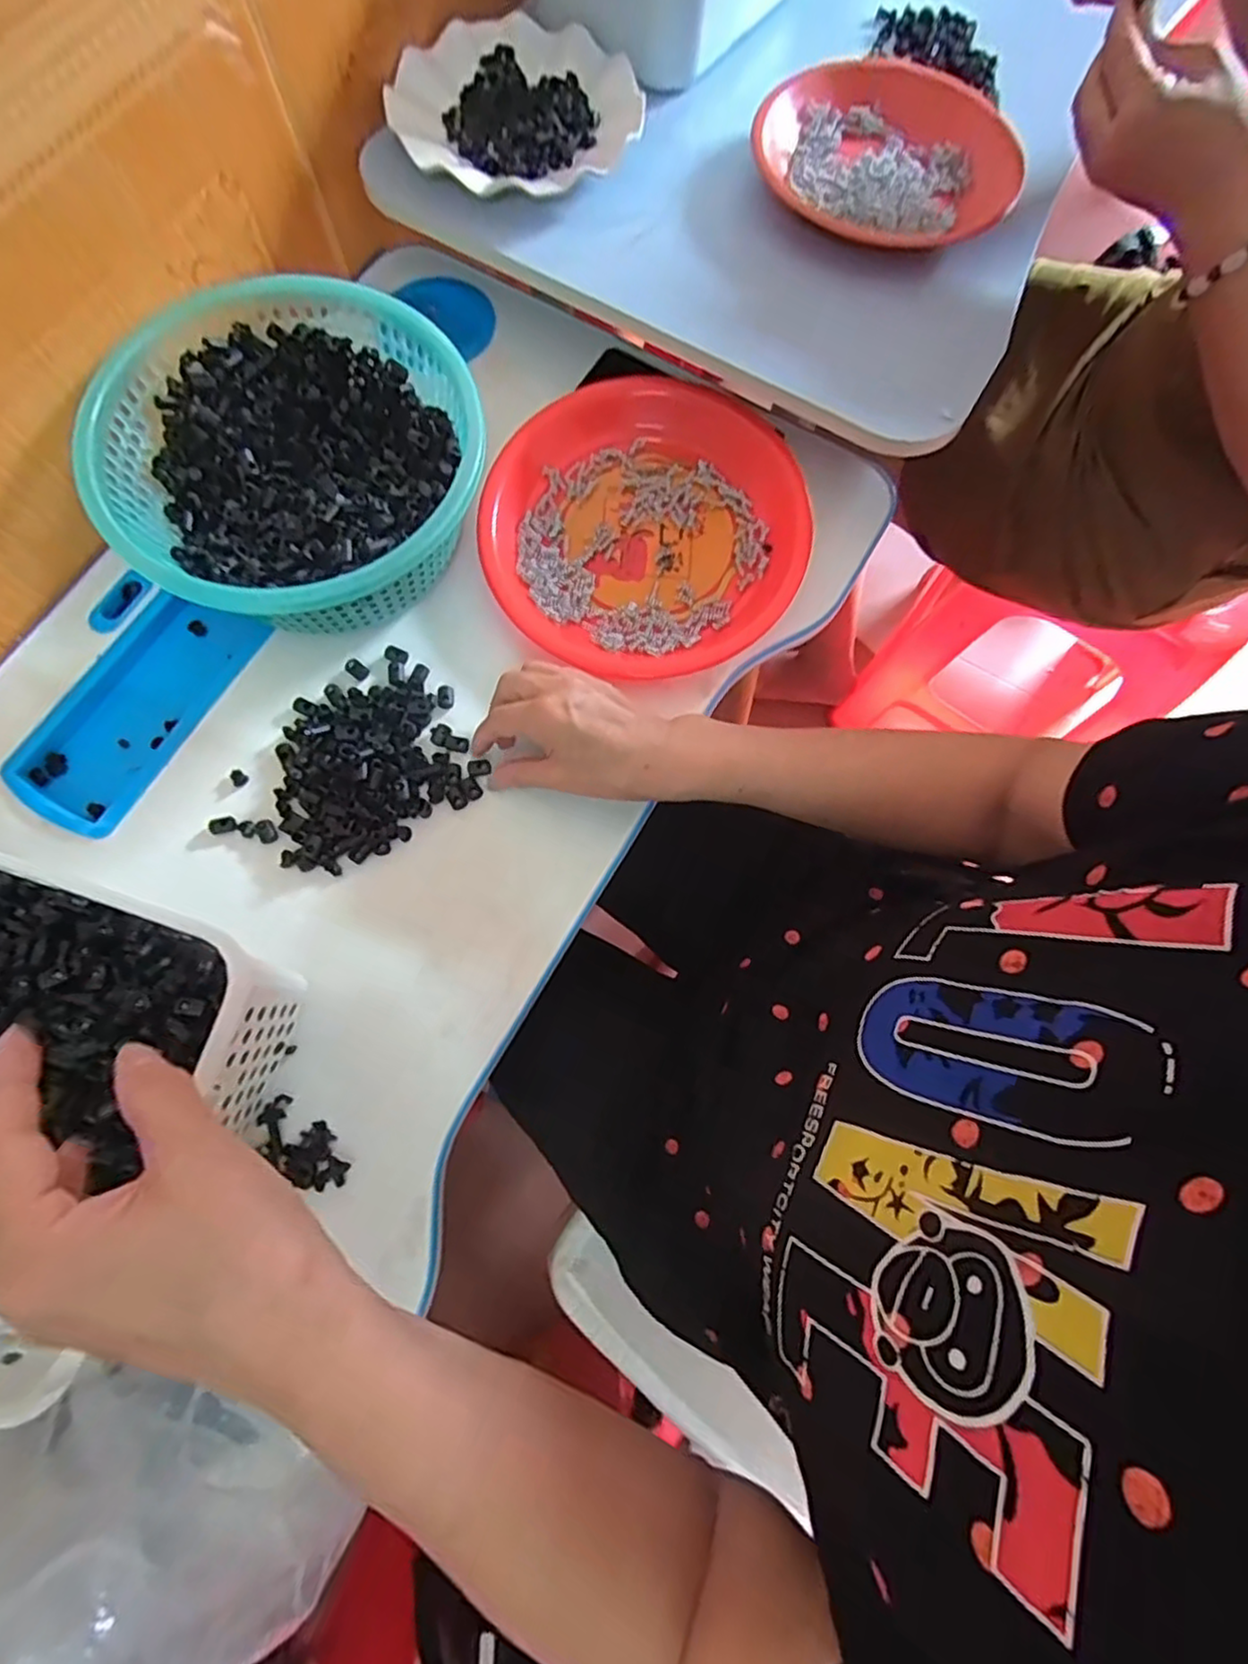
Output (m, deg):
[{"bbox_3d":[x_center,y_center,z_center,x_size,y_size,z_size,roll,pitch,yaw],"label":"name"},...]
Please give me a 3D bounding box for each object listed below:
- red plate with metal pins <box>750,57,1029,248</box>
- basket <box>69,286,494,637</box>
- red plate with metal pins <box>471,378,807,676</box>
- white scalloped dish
[{"bbox_3d":[0.190,-0.491,0.491,0.188,0.034,0.166,-33,79,-10],"label":"red plate with metal pins"},{"bbox_3d":[-0.211,-0.237,0.450,0.225,0.081,0.226,0,75,0],"label":"basket"},{"bbox_3d":[0.015,-0.211,0.472,0.221,0.026,0.208,0,75,0],"label":"red plate with metal pins"},{"bbox_3d":[-0.077,-0.537,0.503,0.179,0.023,0.184,0,76,-2],"label":"white scalloped dish"}]

